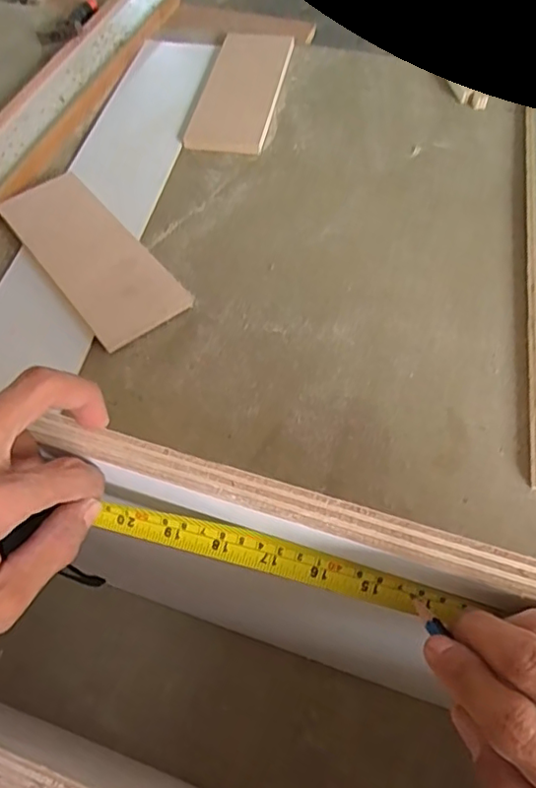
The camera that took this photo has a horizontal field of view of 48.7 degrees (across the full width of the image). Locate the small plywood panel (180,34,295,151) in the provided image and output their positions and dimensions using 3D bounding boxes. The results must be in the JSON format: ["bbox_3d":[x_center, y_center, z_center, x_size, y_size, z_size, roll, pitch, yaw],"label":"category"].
[{"bbox_3d":[-0.045,-0.516,1.009,0.129,0.008,0.296,10,64,7],"label":"small plywood panel"}]

